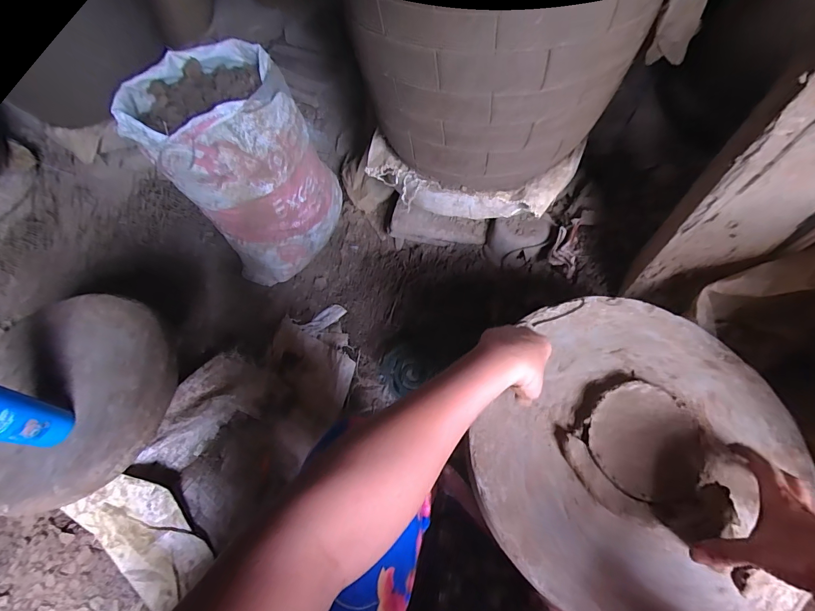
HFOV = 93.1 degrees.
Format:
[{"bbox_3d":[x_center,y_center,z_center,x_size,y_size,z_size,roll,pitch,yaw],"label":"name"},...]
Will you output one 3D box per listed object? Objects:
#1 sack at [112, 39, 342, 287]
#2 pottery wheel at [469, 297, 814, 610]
[{"bbox_3d":[-0.345,-0.289,0.848,0.297,0.392,0.290,-41,66,-19],"label":"sack"},{"bbox_3d":[0.251,0.147,0.411,0.309,0.043,0.344,24,64,16],"label":"pottery wheel"}]

